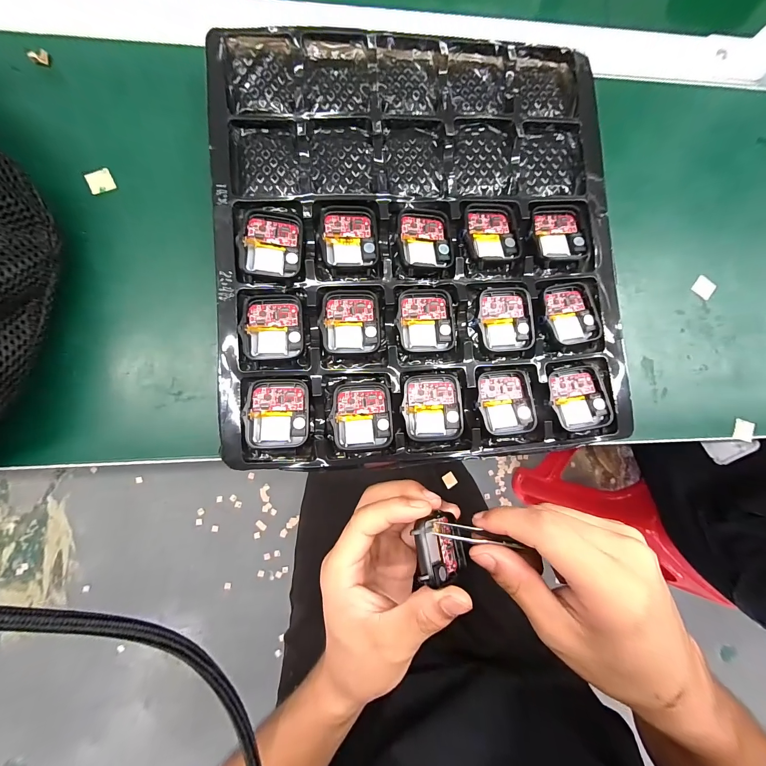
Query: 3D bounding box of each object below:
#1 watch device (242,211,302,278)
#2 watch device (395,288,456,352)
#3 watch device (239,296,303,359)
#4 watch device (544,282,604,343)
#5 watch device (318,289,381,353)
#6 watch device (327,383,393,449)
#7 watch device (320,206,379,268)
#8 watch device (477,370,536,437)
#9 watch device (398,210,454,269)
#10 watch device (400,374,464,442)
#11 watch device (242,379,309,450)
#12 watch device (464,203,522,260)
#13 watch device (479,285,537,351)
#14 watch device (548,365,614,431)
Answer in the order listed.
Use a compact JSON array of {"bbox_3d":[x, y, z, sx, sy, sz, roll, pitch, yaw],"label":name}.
[{"bbox_3d":[-0.070,-0.089,0.206,0.035,0.005,0.041,2,85,-5],"label":"watch device"},{"bbox_3d":[0.029,-0.042,0.215,0.038,0.006,0.041,-2,85,-6],"label":"watch device"},{"bbox_3d":[-0.070,-0.036,0.205,0.038,0.007,0.042,-2,85,-5],"label":"watch device"},{"bbox_3d":[0.127,-0.047,0.221,0.036,0.008,0.042,-10,86,-6],"label":"watch device"},{"bbox_3d":[-0.021,-0.040,0.210,0.037,0.005,0.042,-1,85,-5],"label":"watch device"},{"bbox_3d":[-0.013,0.021,0.204,0.037,0.006,0.041,-1,87,-8],"label":"watch device"},{"bbox_3d":[-0.022,-0.096,0.213,0.036,0.004,0.042,-4,85,-6],"label":"watch device"},{"bbox_3d":[0.081,0.013,0.214,0.035,0.010,0.041,-5,86,-6],"label":"watch device"},{"bbox_3d":[0.028,-0.096,0.216,0.036,0.008,0.040,-3,85,-6],"label":"watch device"},{"bbox_3d":[0.031,0.016,0.208,0.036,0.009,0.043,-2,85,-5],"label":"watch device"},{"bbox_3d":[-0.065,0.019,0.199,0.036,0.006,0.042,-1,85,-5],"label":"watch device"},{"bbox_3d":[0.074,-0.103,0.220,0.038,0.010,0.041,-5,86,-6],"label":"watch device"},{"bbox_3d":[0.082,-0.043,0.218,0.035,0.010,0.042,-3,85,-6],"label":"watch device"},{"bbox_3d":[0.132,0.010,0.218,0.035,0.012,0.042,-5,86,-6],"label":"watch device"}]

